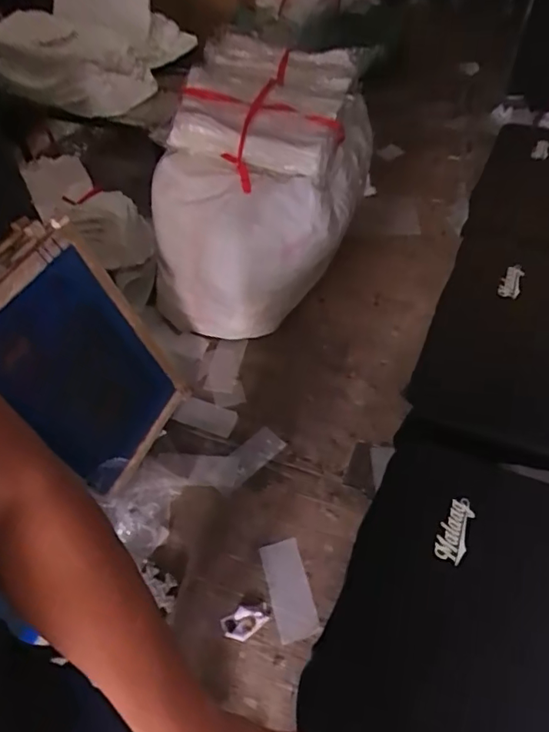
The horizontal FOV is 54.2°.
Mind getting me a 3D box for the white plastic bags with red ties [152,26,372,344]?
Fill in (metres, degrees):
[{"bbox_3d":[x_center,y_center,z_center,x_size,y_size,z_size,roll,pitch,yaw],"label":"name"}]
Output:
[{"bbox_3d":[-0.043,-0.550,1.723,0.564,0.696,0.614,17,54,15],"label":"white plastic bags with red ties"}]

